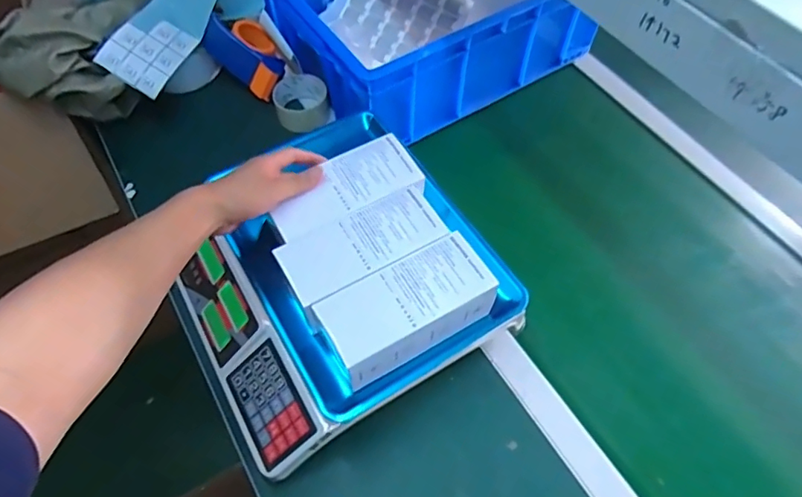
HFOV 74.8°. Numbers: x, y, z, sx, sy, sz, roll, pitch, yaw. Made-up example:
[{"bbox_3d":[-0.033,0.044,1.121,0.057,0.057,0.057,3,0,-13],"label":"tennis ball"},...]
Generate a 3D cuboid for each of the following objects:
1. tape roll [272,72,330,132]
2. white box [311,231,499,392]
[{"bbox_3d":[-0.157,-0.229,0.834,0.081,0.055,0.088,0,58,-1],"label":"tape roll"},{"bbox_3d":[0.006,0.057,0.503,0.156,0.055,0.072,-27,63,-16],"label":"white box"}]

